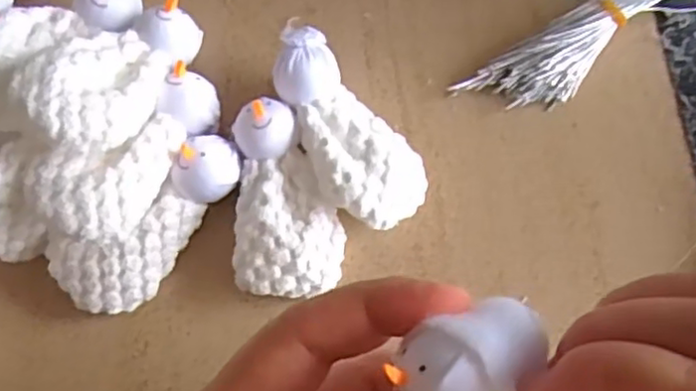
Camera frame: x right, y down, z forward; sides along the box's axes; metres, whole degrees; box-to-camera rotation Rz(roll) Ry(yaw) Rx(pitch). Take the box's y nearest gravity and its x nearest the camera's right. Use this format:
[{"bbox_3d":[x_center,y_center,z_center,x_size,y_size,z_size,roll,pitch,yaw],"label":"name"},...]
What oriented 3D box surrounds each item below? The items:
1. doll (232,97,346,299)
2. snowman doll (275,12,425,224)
[{"bbox_3d":[-0.023,0.002,0.258,0.039,0.028,0.072,-2,77,0],"label":"doll"},{"bbox_3d":[-0.003,-0.023,0.264,0.038,0.031,0.081,-39,80,-8],"label":"snowman doll"}]

